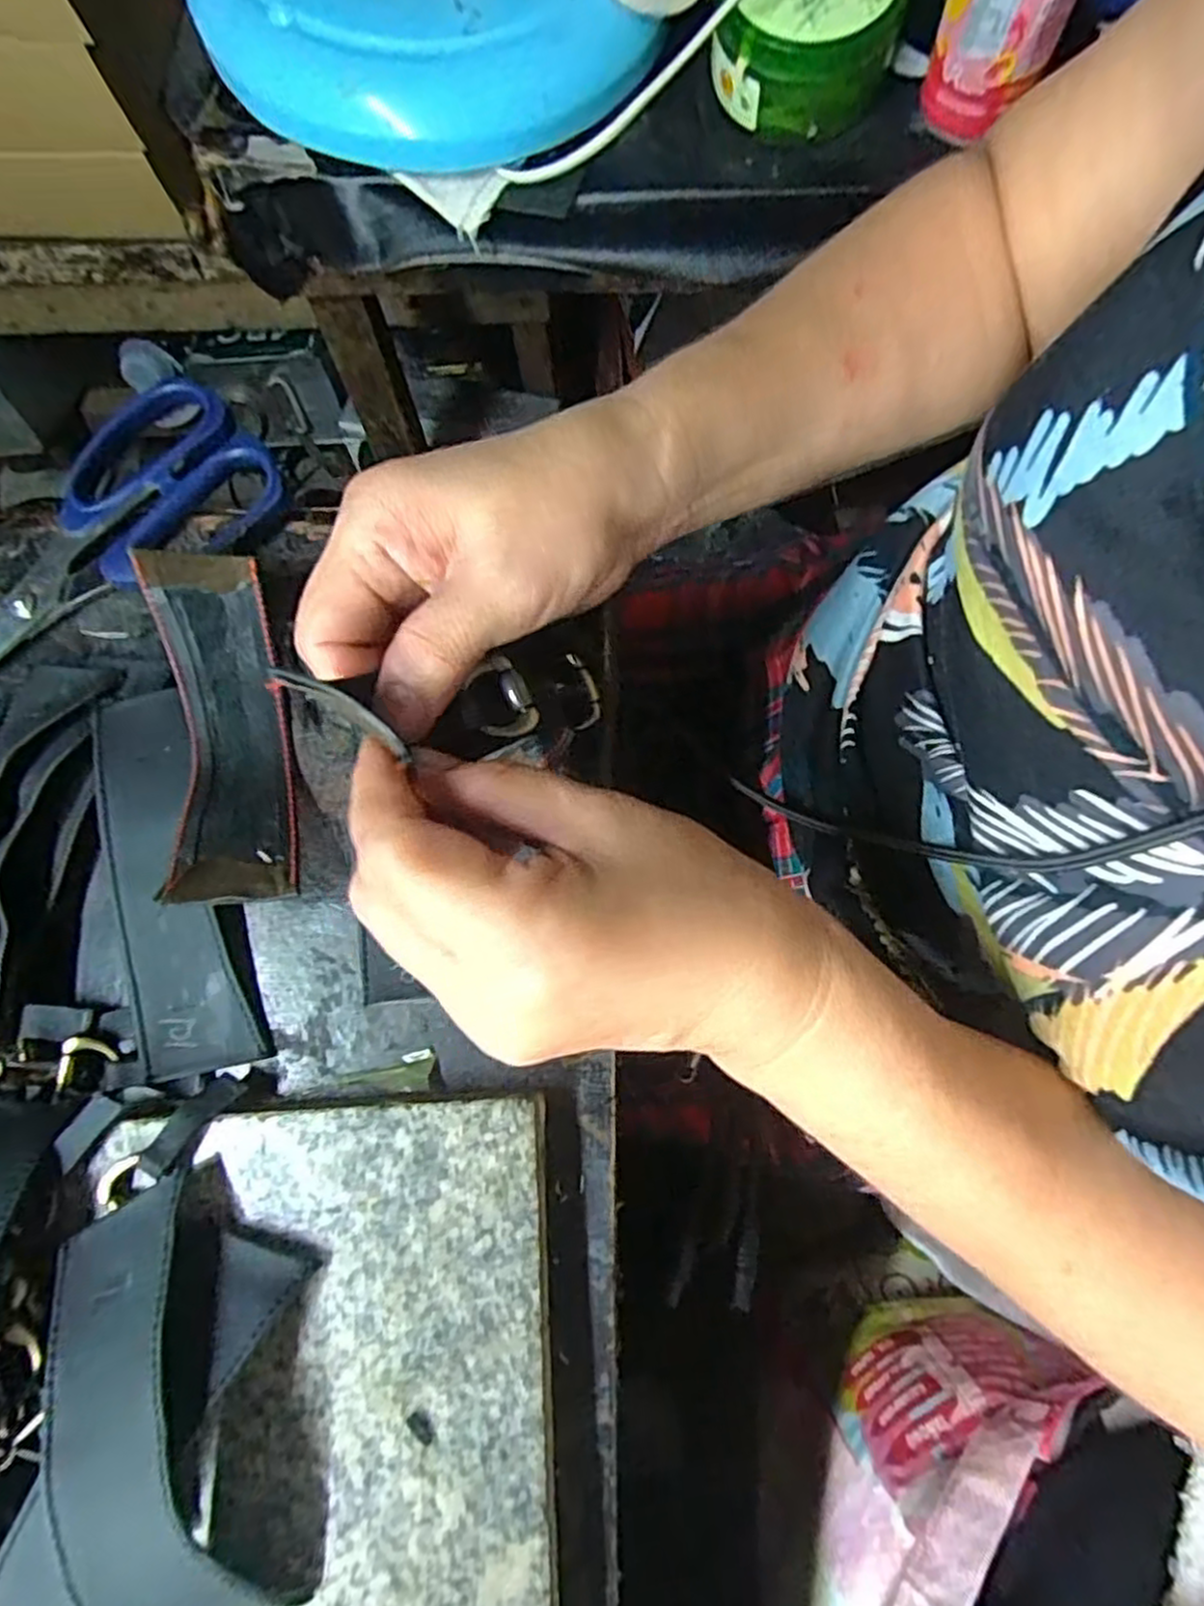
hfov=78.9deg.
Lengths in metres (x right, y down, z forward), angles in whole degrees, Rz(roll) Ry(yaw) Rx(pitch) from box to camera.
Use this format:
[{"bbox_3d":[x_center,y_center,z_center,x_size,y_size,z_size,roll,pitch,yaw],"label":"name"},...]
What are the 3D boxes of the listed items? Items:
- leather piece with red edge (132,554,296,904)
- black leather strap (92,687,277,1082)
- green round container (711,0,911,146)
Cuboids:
[{"bbox_3d":[-0.133,-0.026,0.260,0.036,0.037,0.123,-11,78,-1],"label":"leather piece with red edge"},{"bbox_3d":[-0.155,0.027,0.259,0.039,0.005,0.136,-17,82,-8],"label":"black leather strap"},{"bbox_3d":[0.119,-0.443,0.416,0.096,0.075,0.090,0,78,1],"label":"green round container"}]

